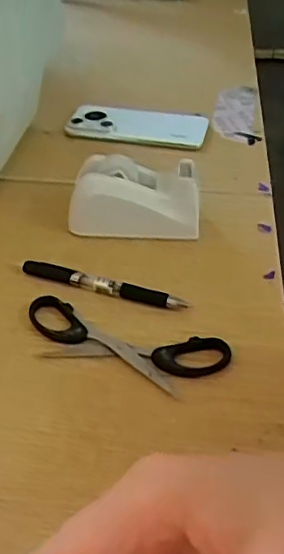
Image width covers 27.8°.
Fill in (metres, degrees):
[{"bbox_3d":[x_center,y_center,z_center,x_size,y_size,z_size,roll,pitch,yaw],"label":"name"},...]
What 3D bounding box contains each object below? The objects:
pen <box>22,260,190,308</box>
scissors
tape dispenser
[{"bbox_3d":[-0.031,0.005,0.453,0.135,0.011,0.014,14,43,16],"label":"pen"},{"bbox_3d":[-0.015,0.047,0.407,0.149,0.009,0.050,12,43,14],"label":"scissors"},{"bbox_3d":[-0.005,-0.066,0.494,0.111,0.061,0.046,4,41,5],"label":"tape dispenser"}]

